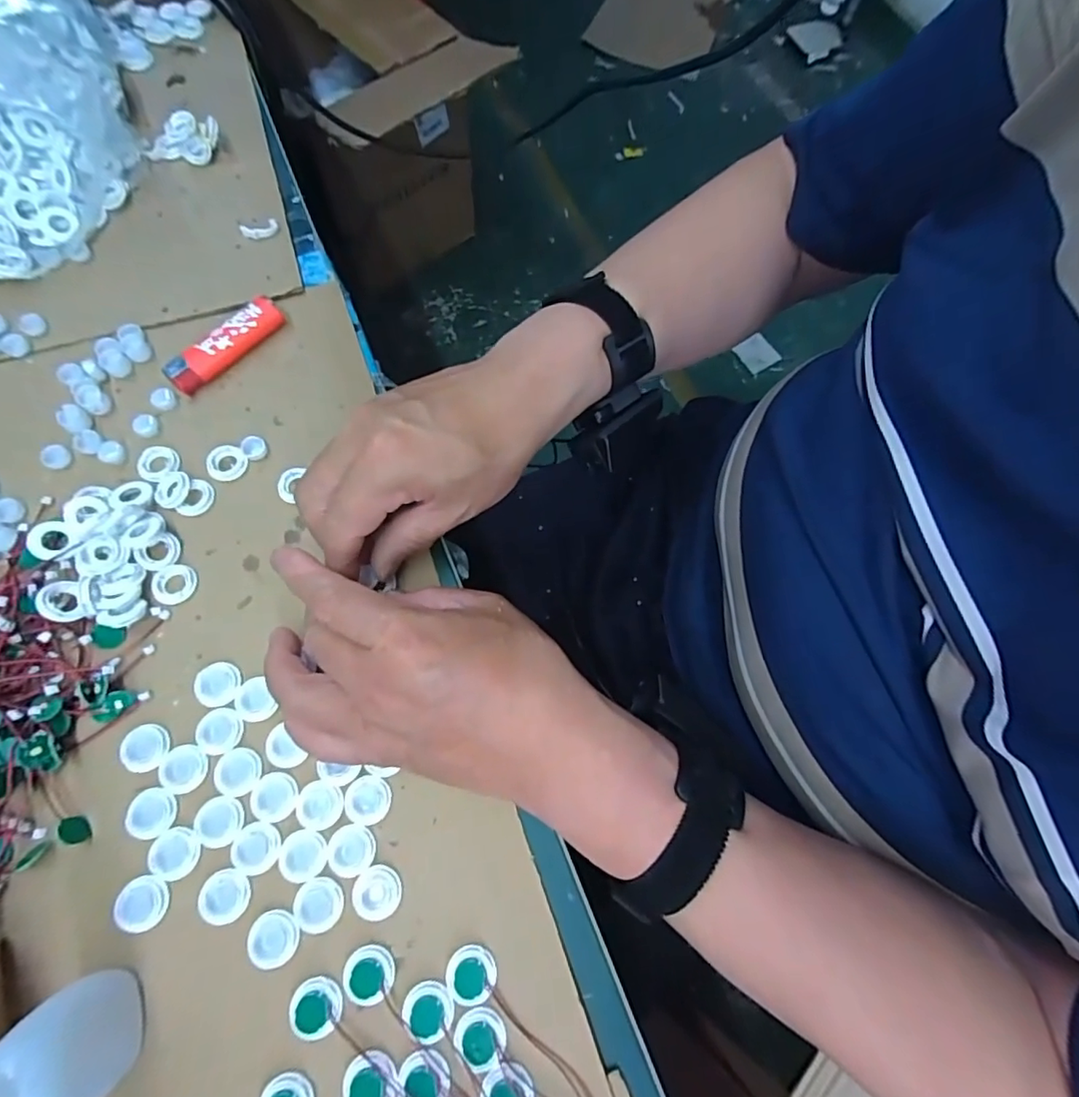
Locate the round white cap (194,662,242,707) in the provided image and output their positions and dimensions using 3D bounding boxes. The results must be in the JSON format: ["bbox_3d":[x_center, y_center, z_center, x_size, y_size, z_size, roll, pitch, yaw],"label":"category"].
[{"bbox_3d":[-0.172,0.072,0.294,0.023,0.004,0.023,1,71,-2],"label":"round white cap"}]

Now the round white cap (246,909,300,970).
[{"bbox_3d":[-0.125,0.182,0.256,0.023,0.004,0.022,1,71,-2],"label":"round white cap"}]

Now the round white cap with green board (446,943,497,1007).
[{"bbox_3d":[-0.032,0.199,0.255,0.022,0.006,0.022,1,71,-2],"label":"round white cap with green board"}]

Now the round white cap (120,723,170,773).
[{"bbox_3d":[-0.202,0.102,0.281,0.022,0.005,0.022,1,71,-2],"label":"round white cap"}]

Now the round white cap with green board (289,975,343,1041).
[{"bbox_3d":[-0.101,0.207,0.247,0.022,0.005,0.022,1,71,-2],"label":"round white cap with green board"}]

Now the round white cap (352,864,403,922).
[{"bbox_3d":[-0.079,0.166,0.265,0.023,0.005,0.022,1,71,-2],"label":"round white cap"}]

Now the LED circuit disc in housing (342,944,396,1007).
[{"bbox_3d":[-0.079,0.197,0.252,0.022,0.005,0.023,1,71,-2],"label":"LED circuit disc in housing"}]

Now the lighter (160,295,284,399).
[{"bbox_3d":[-0.203,-0.132,0.356,0.023,0.011,0.081,42,74,11],"label":"lighter"}]

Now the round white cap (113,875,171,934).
[{"bbox_3d":[-0.188,0.168,0.259,0.024,0.004,0.022,1,71,-2],"label":"round white cap"}]

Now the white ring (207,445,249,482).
[{"bbox_3d":[-0.192,-0.053,0.335,0.023,0.004,0.022,1,71,-2],"label":"white ring"}]

